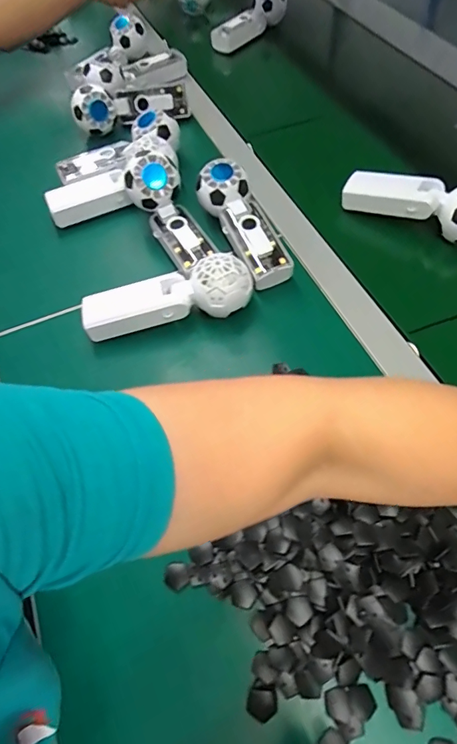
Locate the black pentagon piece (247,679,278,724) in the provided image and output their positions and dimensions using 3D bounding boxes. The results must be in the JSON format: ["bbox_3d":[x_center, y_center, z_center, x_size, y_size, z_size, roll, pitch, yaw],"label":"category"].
[{"bbox_3d":[0.023,0.218,0.280,0.019,0.004,0.021,13,60,11],"label":"black pentagon piece"}]

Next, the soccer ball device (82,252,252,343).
[{"bbox_3d":[-0.063,-0.076,0.430,0.170,0.056,0.050,-9,58,-3],"label":"soccer ball device"}]

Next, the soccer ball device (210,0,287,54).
[{"bbox_3d":[0.033,-0.641,0.776,0.162,0.050,0.048,-42,64,-5],"label":"soccer ball device"}]

